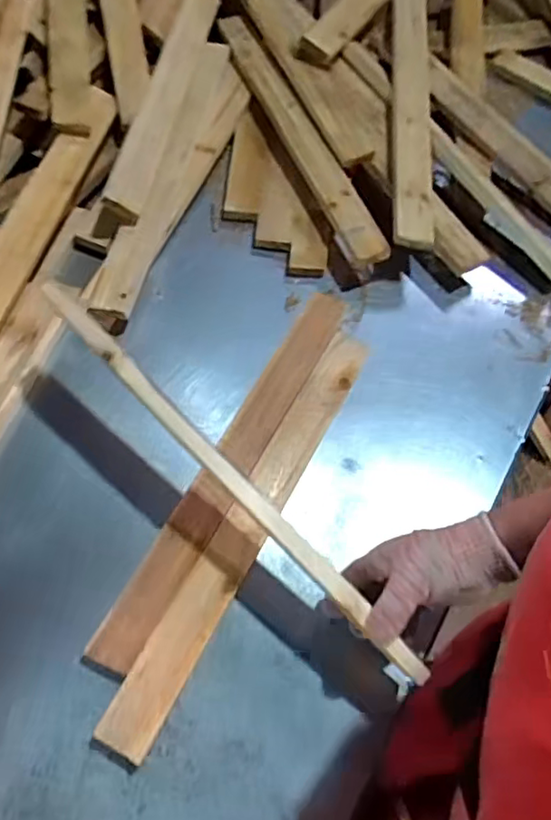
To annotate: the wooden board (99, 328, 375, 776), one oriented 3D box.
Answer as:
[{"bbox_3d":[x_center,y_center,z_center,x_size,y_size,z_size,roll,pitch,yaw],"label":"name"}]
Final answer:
[{"bbox_3d":[-0.020,0.103,0.661,0.048,0.023,0.518,26,63,10],"label":"wooden board"}]

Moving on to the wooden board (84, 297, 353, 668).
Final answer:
[{"bbox_3d":[-0.040,0.043,0.691,0.050,0.020,0.511,26,63,10],"label":"wooden board"}]

